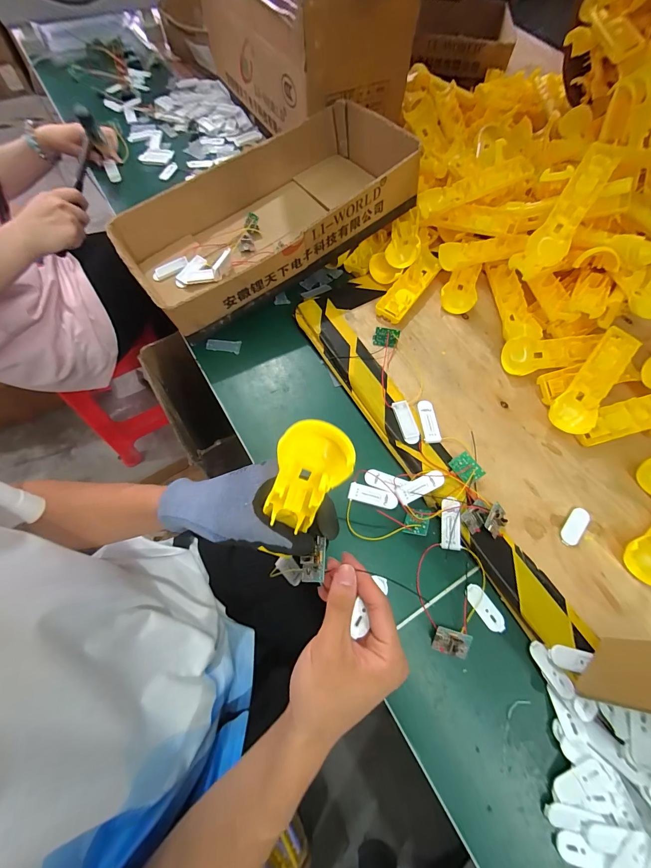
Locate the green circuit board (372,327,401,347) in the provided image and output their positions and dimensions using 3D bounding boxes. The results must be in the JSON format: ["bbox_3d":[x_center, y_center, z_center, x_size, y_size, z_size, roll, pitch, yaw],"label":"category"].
[{"bbox_3d":[0.086,-0.136,0.473,0.035,0.024,0.005,7,27,-1],"label":"green circuit board"}]

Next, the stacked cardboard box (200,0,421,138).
[{"bbox_3d":[-0.050,-0.691,0.581,0.207,0.230,0.429,-30,71,-14],"label":"stacked cardboard box"}]

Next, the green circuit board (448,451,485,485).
[{"bbox_3d":[0.165,0.040,0.393,0.025,0.006,0.034,-40,62,12],"label":"green circuit board"}]

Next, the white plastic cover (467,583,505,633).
[{"bbox_3d":[0.168,0.183,0.353,0.021,0.004,0.048,-32,71,-15],"label":"white plastic cover"}]

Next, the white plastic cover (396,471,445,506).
[{"bbox_3d":[0.111,0.062,0.394,0.055,0.007,0.023,-28,71,6],"label":"white plastic cover"}]

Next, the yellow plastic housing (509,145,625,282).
[{"bbox_3d":[0.326,-0.297,0.451,0.051,0.017,0.203,34,94,13],"label":"yellow plastic housing"}]

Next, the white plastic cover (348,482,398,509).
[{"bbox_3d":[0.056,0.073,0.397,0.057,0.004,0.021,15,67,4],"label":"white plastic cover"}]

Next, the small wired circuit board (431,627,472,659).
[{"bbox_3d":[0.128,0.210,0.337,0.036,0.014,0.022,18,67,5],"label":"small wired circuit board"}]

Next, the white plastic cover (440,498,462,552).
[{"bbox_3d":[0.141,0.101,0.377,0.021,0.012,0.057,2,84,2],"label":"white plastic cover"}]

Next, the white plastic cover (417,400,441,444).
[{"bbox_3d":[0.131,-0.016,0.428,0.020,0.010,0.058,-4,67,-4],"label":"white plastic cover"}]

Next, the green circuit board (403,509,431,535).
[{"bbox_3d":[0.104,0.098,0.381,0.026,0.008,0.038,4,37,21],"label":"green circuit board"}]

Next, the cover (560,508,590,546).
[{"bbox_3d":[0.283,0.105,0.380,0.020,0.006,0.049,38,70,13],"label":"cover"}]

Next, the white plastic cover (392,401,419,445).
[{"bbox_3d":[0.103,-0.015,0.426,0.021,0.004,0.058,-13,68,-8],"label":"white plastic cover"}]

